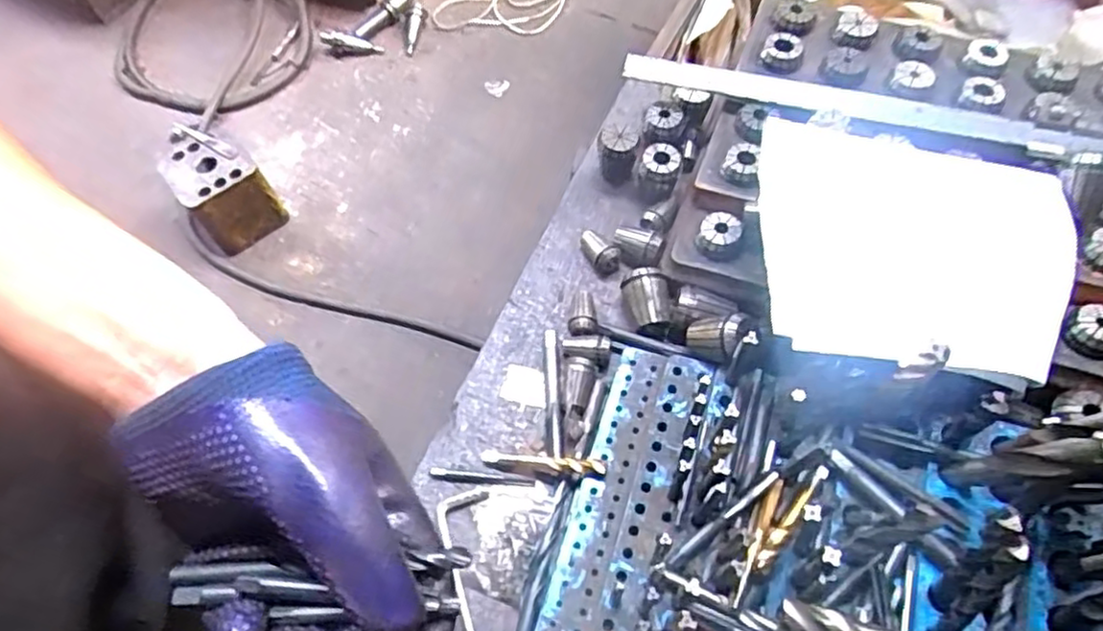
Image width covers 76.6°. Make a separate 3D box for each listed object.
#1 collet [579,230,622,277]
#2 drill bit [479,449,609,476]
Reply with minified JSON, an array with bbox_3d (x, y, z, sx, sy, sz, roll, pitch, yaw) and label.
[{"bbox_3d":[0.036,-0.047,0.509,0.021,0.017,0.036,-35,65,-14],"label":"collet"},{"bbox_3d":[-0.005,0.092,0.436,0.081,0.011,0.010,2,61,20],"label":"drill bit"}]

